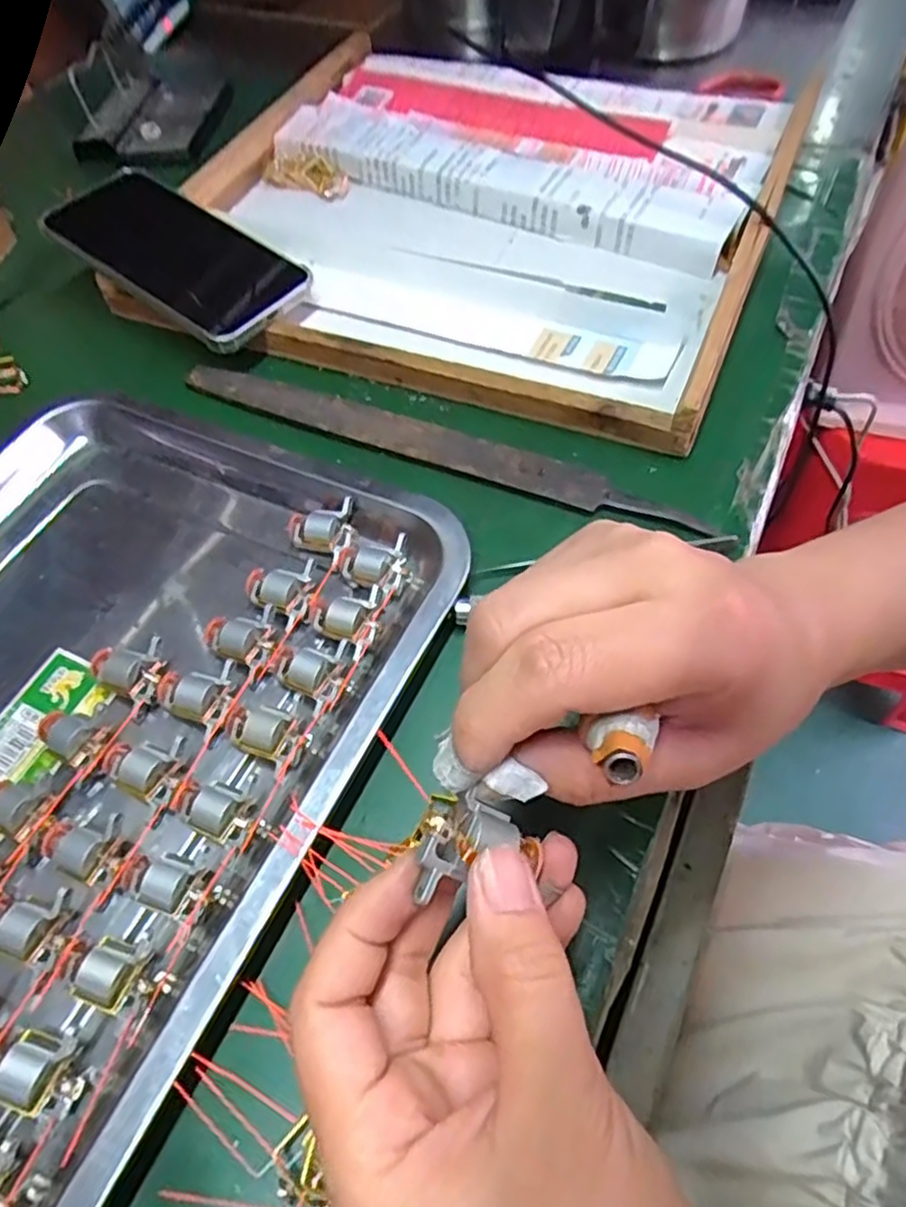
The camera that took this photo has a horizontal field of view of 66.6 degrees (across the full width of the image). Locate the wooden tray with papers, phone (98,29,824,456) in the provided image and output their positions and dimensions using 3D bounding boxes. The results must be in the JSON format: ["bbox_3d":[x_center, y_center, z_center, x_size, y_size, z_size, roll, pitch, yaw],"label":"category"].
[{"bbox_3d":[0.010,-0.271,0.457,0.378,0.034,0.338,19,62,15],"label":"wooden tray with papers, phone"}]

